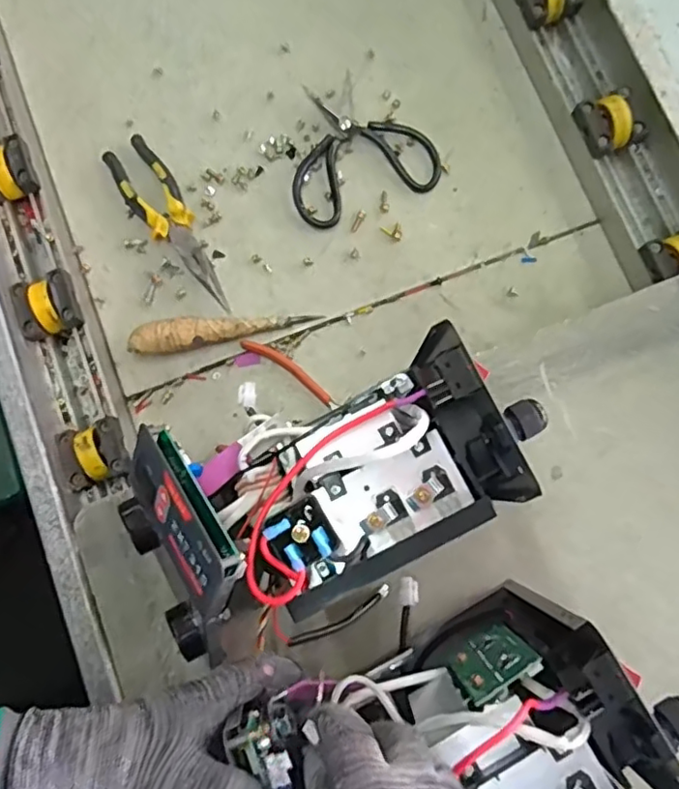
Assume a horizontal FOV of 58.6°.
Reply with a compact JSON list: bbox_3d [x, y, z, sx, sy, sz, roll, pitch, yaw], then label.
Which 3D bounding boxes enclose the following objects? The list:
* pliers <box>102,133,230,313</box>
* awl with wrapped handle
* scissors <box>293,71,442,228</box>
[{"bbox_3d":[-0.171,-0.170,0.604,0.051,0.020,0.202,-30,80,-4],"label":"pliers"},{"bbox_3d":[-0.111,-0.060,0.583,0.176,0.030,0.030,-6,80,0],"label":"awl with wrapped handle"},{"bbox_3d":[0.014,-0.255,0.618,0.150,0.010,0.142,-20,80,-3],"label":"scissors"}]

